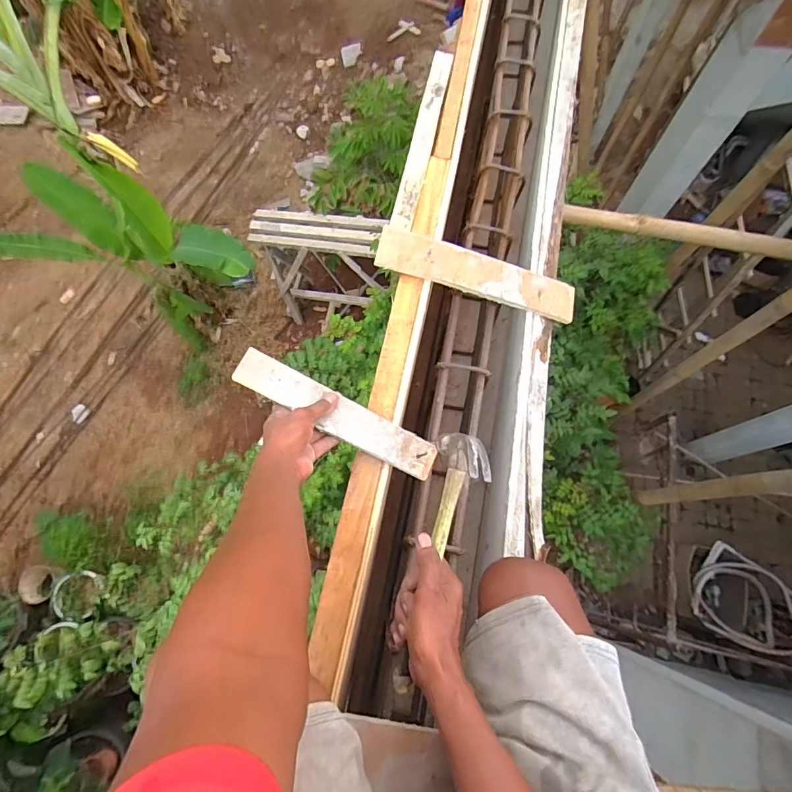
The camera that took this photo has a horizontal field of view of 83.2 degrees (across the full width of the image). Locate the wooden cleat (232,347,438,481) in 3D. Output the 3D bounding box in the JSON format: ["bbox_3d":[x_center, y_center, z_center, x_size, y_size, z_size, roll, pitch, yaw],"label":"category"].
[{"bbox_3d":[-0.077,0.026,0.611,0.289,0.011,0.056,29,74,-8],"label":"wooden cleat"}]

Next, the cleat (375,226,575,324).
[{"bbox_3d":[0.136,-0.201,0.734,0.335,0.016,0.077,15,77,-6],"label":"cleat"}]

